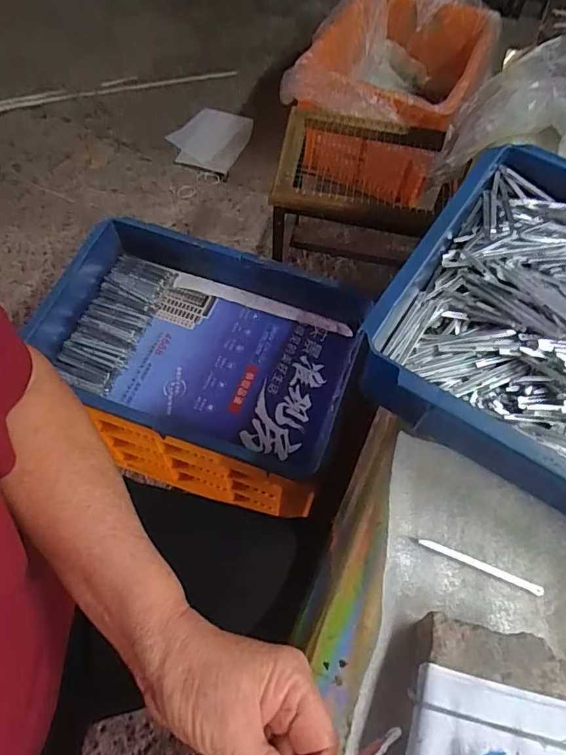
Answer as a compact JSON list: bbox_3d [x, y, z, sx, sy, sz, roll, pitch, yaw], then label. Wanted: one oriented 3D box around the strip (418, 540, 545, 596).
[{"bbox_3d":[0.139,0.133,0.358,0.088,0.004,0.007,21,63,8],"label":"strip"}]

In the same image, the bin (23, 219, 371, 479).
[{"bbox_3d":[-0.124,-0.046,0.722,0.438,0.088,0.285,13,62,4],"label":"bin"}]

